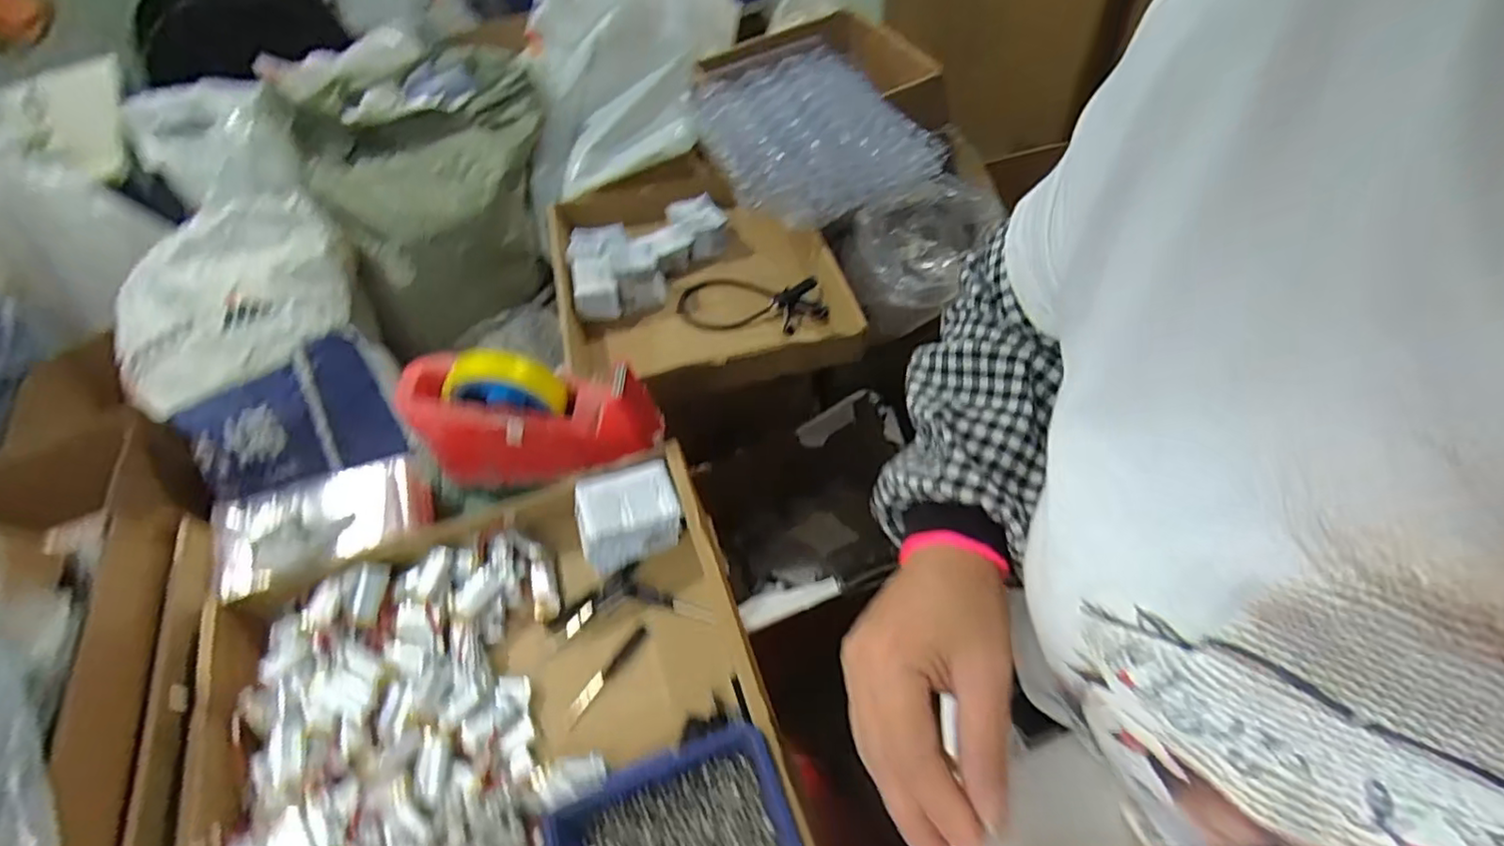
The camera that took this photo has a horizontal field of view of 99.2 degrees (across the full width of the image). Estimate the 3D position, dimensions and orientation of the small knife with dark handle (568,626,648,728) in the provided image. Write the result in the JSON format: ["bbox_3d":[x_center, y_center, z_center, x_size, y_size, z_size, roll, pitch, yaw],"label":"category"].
[{"bbox_3d":[-0.110,0.189,0.483,0.011,0.004,0.084,31,65,22],"label":"small knife with dark handle"}]

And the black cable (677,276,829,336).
[{"bbox_3d":[-0.001,-0.174,0.876,0.207,0.024,0.102,4,58,7],"label":"black cable"}]

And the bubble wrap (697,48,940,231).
[{"bbox_3d":[0.086,-0.427,0.943,0.303,0.082,0.283,-23,58,-10],"label":"bubble wrap"}]

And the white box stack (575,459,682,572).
[{"bbox_3d":[-0.101,0.074,0.524,0.082,0.055,0.066,-19,58,-8],"label":"white box stack"}]

